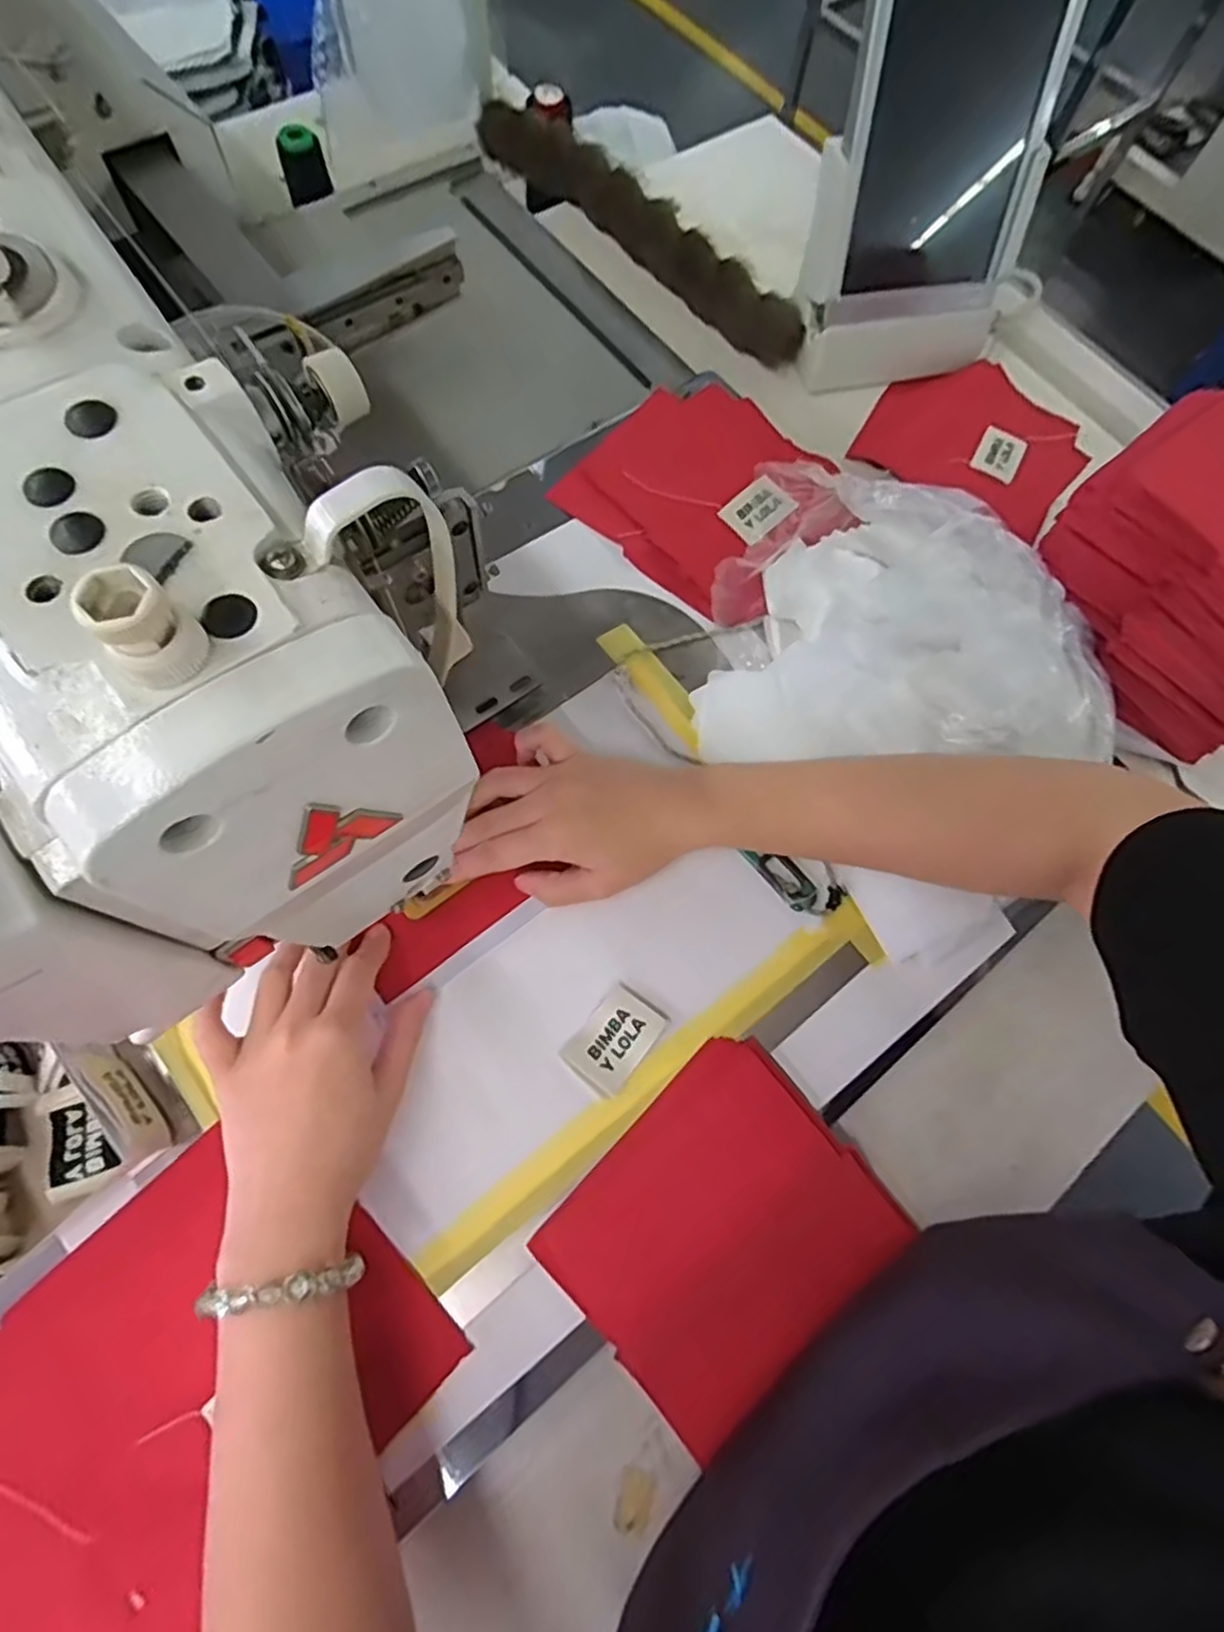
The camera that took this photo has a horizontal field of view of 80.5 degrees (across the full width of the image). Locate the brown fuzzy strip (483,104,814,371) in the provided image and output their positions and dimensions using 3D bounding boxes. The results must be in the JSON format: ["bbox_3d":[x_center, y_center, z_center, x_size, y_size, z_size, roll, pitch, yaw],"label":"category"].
[{"bbox_3d":[0.013,-0.523,0.627,0.046,0.047,0.402,-35,78,-15],"label":"brown fuzzy strip"}]

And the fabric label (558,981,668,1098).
[{"bbox_3d":[0.002,0.121,0.392,0.036,0.004,0.052,40,72,9],"label":"fabric label"}]

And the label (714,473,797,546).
[{"bbox_3d":[0.104,-0.218,0.513,0.048,0.005,0.034,-40,95,-2],"label":"label"}]

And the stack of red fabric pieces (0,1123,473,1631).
[{"bbox_3d":[-0.209,0.275,0.323,0.166,0.015,0.242,44,73,11],"label":"stack of red fabric pieces"}]

